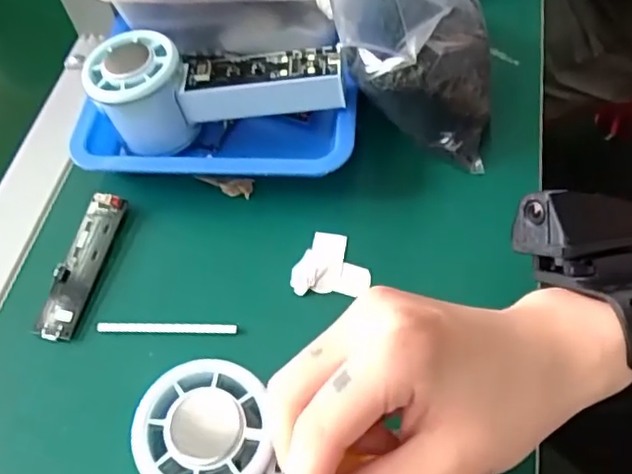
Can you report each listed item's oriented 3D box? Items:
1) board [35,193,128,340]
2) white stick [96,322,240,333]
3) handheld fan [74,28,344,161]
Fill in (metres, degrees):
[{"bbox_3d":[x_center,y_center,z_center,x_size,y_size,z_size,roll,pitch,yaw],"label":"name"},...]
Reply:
[{"bbox_3d":[-0.136,0.015,0.357,0.021,0.011,0.089,8,59,11],"label":"board"},{"bbox_3d":[-0.082,0.049,0.336,0.076,0.004,0.006,-2,58,5],"label":"white stick"},{"bbox_3d":[-0.059,-0.088,0.383,0.144,0.064,0.048,-6,58,3],"label":"handheld fan"}]

